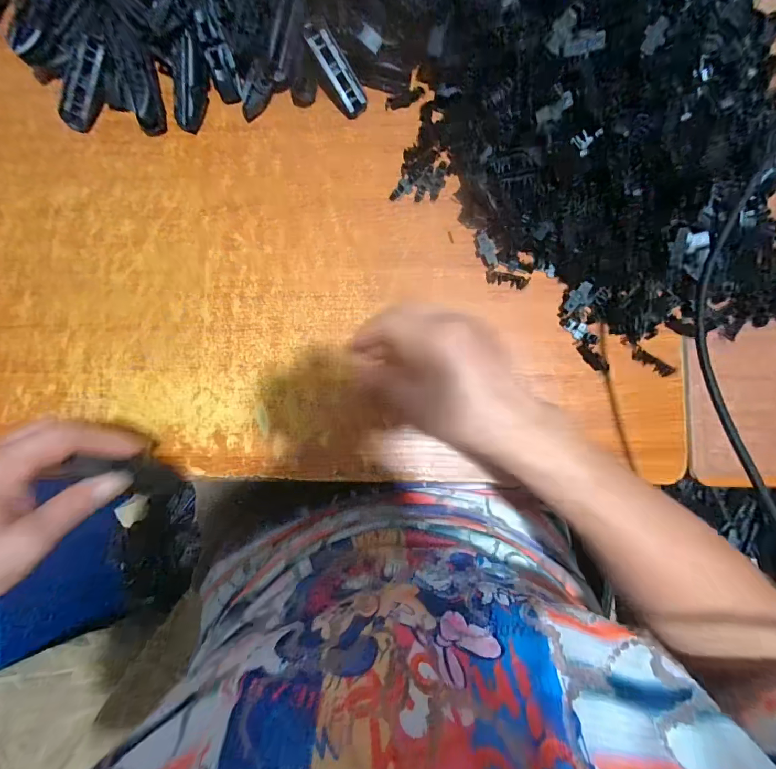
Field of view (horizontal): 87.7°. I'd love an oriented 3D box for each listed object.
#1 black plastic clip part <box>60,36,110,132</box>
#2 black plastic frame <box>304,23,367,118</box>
[{"bbox_3d":[-0.257,-0.254,0.344,0.029,0.012,0.071,30,106,4],"label":"black plastic clip part"},{"bbox_3d":[-0.045,-0.269,0.348,0.025,0.014,0.072,-36,112,-2],"label":"black plastic frame"}]

